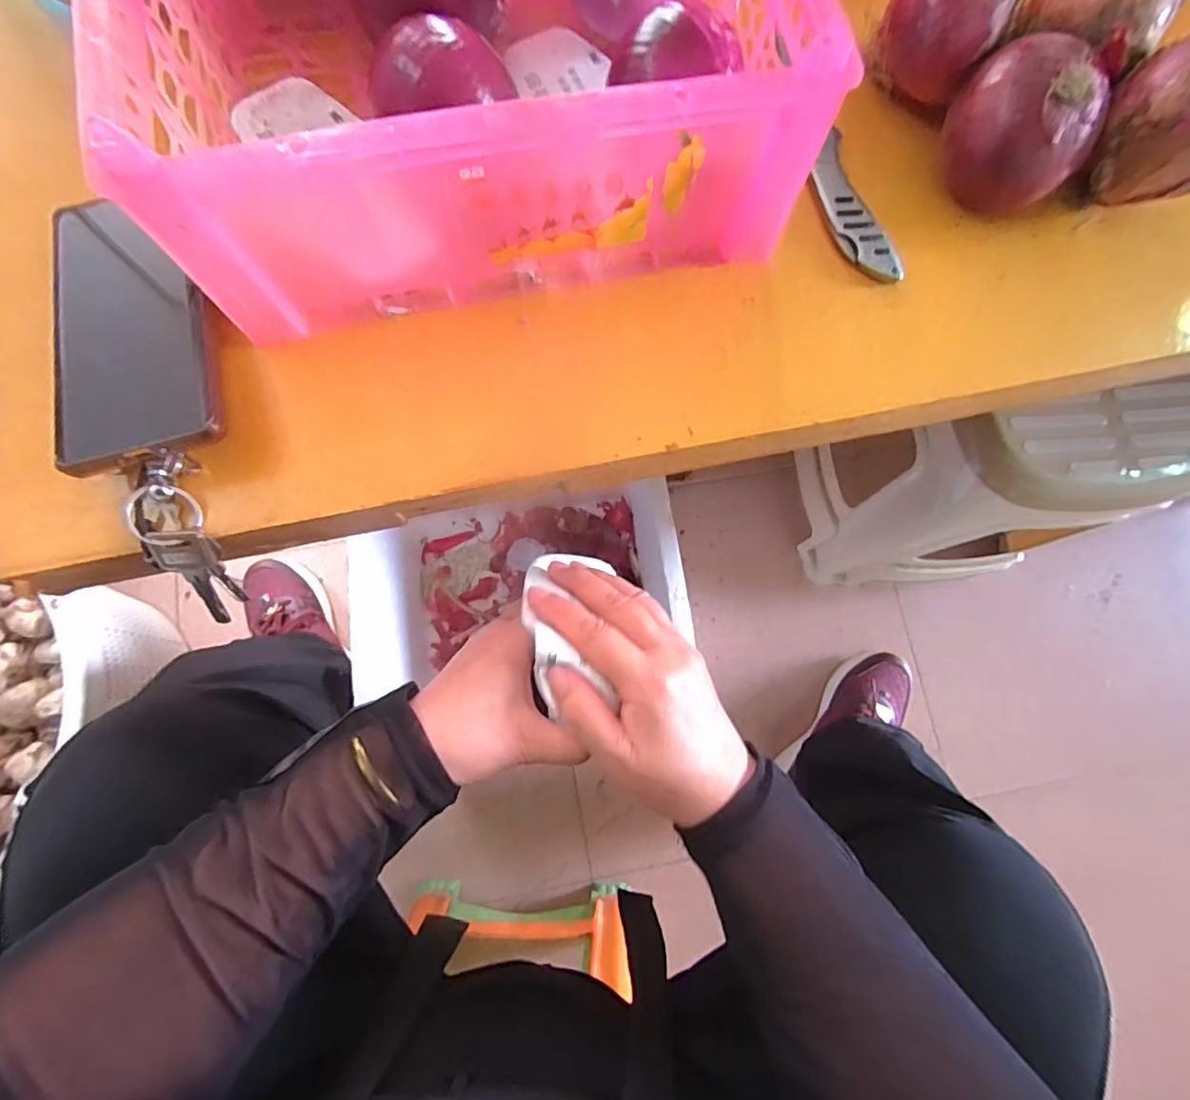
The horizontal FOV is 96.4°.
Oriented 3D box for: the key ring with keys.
[{"bbox_3d":[-0.207,-0.003,0.268,0.028,0.031,0.089,-10,111,-4],"label":"key ring with keys"}]

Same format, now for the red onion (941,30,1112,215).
[{"bbox_3d":[0.227,-0.226,0.290,0.073,0.065,0.062,42,82,5],"label":"red onion"}]

